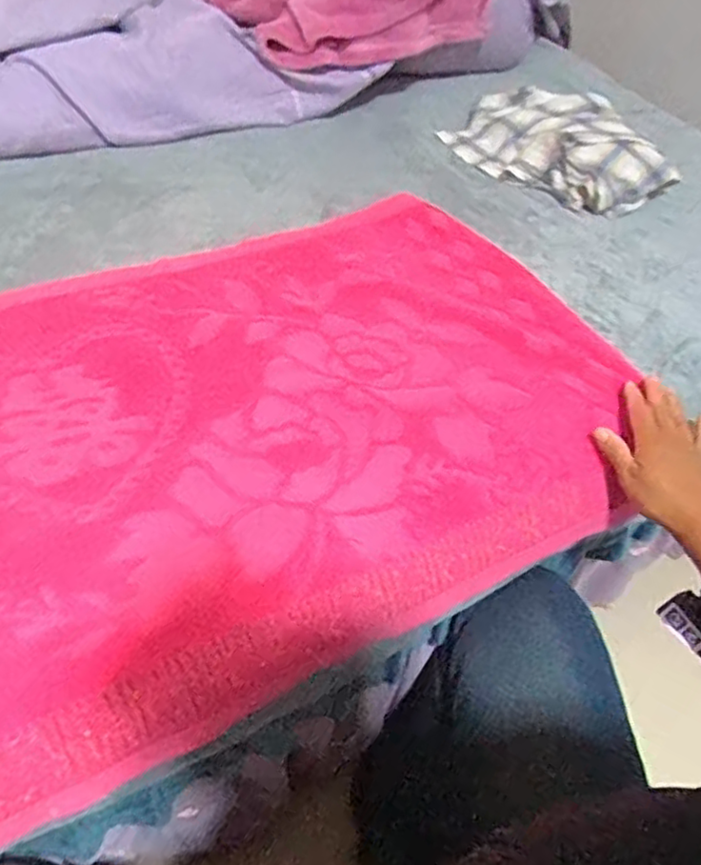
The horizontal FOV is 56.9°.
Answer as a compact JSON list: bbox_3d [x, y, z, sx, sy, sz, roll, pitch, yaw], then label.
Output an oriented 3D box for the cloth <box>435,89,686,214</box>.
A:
[{"bbox_3d":[0.280,-0.400,0.889,0.182,0.074,0.313,-31,61,-27],"label":"cloth"}]

